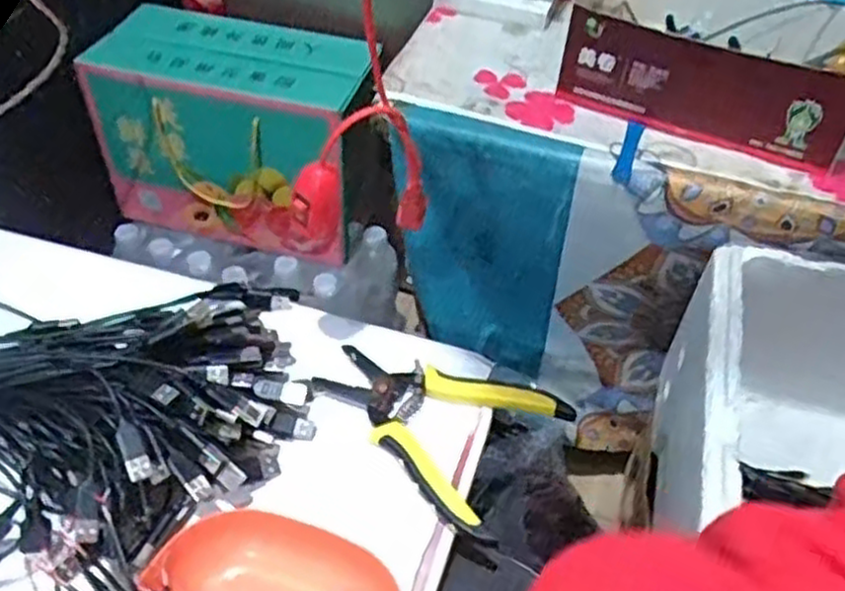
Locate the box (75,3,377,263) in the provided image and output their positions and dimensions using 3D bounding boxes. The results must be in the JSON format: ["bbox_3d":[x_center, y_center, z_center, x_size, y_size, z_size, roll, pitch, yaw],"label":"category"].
[{"bbox_3d":[-0.234,-0.207,0.983,0.322,0.234,0.154,14,47,9],"label":"box"}]

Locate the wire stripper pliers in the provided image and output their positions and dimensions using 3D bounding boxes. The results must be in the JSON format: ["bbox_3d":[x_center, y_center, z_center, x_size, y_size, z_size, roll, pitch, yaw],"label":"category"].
[{"bbox_3d":[0.002,0.080,0.492,0.156,0.012,0.110,23,50,17],"label":"wire stripper pliers"}]

